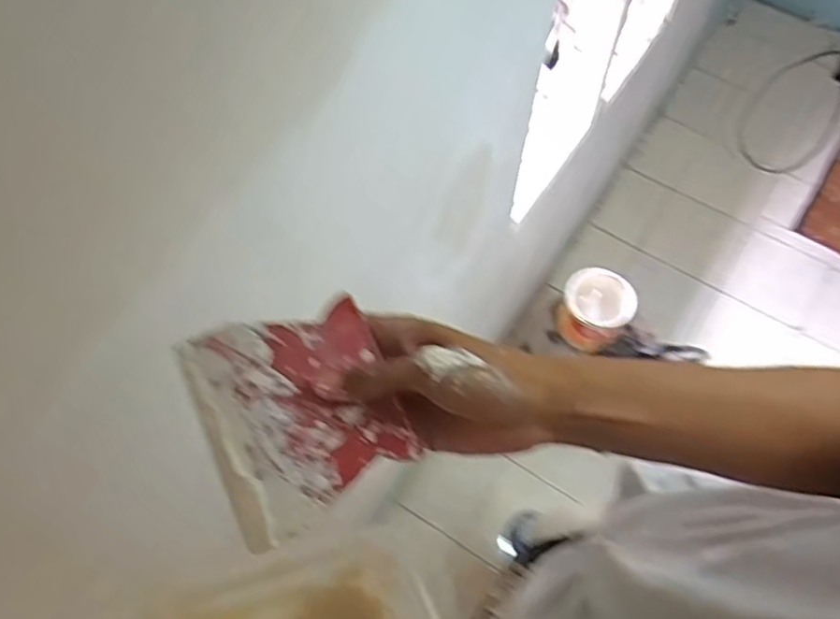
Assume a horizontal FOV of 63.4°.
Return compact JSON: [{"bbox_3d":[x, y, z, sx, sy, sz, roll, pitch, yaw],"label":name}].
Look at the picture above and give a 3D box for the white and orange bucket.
[{"bbox_3d":[0.428,-0.004,1.656,0.163,0.150,0.155,0,64,0],"label":"white and orange bucket"}]

